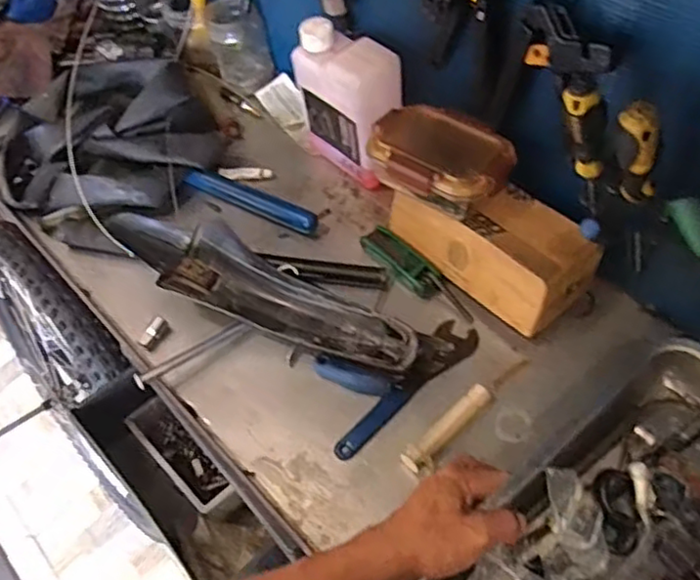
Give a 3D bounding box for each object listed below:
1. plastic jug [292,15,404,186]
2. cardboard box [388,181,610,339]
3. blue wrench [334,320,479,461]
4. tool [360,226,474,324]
[{"bbox_3d":[-0.001,-0.210,0.776,0.135,0.181,0.067,33,64,24],"label":"plastic jug"},{"bbox_3d":[0.150,-0.053,0.713,0.097,0.098,0.218,-38,61,-20],"label":"cardboard box"},{"bbox_3d":[0.058,0.099,0.670,0.195,0.012,0.042,-40,62,-21],"label":"blue wrench"},{"bbox_3d":[0.075,-0.021,0.738,0.033,0.023,0.154,-38,61,-20],"label":"tool"}]

